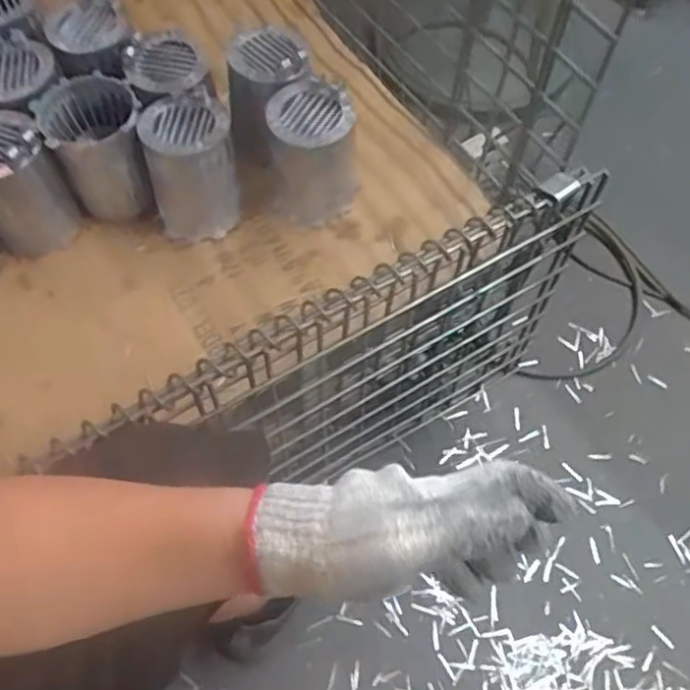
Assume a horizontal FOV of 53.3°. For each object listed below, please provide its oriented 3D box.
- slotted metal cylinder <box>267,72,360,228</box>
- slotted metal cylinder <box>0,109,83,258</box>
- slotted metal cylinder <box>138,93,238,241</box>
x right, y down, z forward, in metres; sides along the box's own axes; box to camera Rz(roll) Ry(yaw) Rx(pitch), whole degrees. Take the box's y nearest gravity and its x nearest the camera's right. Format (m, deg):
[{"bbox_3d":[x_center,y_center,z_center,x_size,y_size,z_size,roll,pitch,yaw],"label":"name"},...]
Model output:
[{"bbox_3d":[-0.035,-0.200,0.731,0.095,0.119,0.092,-5,63,-5],"label":"slotted metal cylinder"},{"bbox_3d":[-0.313,-0.144,0.670,0.070,0.137,0.087,41,68,17],"label":"slotted metal cylinder"},{"bbox_3d":[-0.154,-0.180,0.706,0.090,0.112,0.087,-7,63,-6],"label":"slotted metal cylinder"}]

